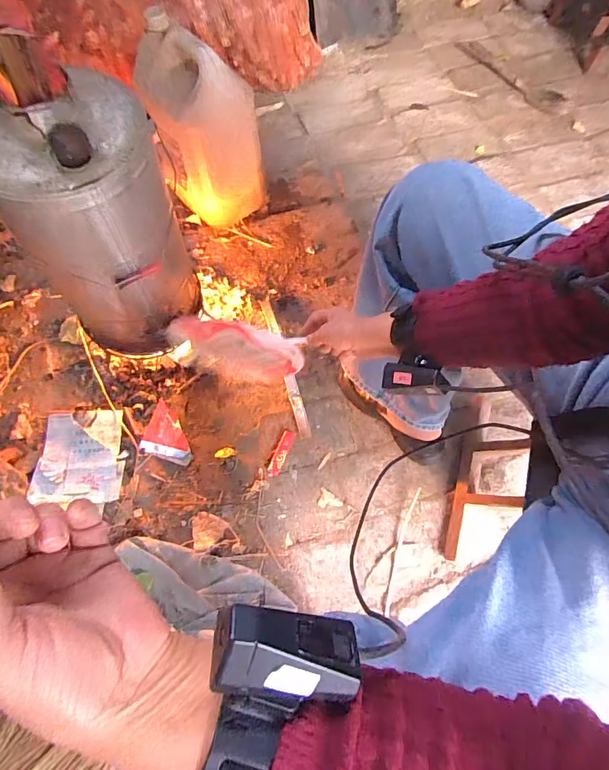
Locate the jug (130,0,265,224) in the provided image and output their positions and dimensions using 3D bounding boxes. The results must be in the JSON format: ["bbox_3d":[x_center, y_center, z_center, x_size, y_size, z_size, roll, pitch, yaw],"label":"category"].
[{"bbox_3d":[-0.204,-0.534,0.902,0.209,0.342,0.181,-9,66,-6],"label":"jug"}]

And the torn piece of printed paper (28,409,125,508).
[{"bbox_3d":[-0.413,0.126,0.789,0.152,0.016,0.172,1,65,-2],"label":"torn piece of printed paper"}]

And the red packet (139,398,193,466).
[{"bbox_3d":[-0.256,0.092,0.822,0.098,0.006,0.106,13,66,4],"label":"red packet"}]

